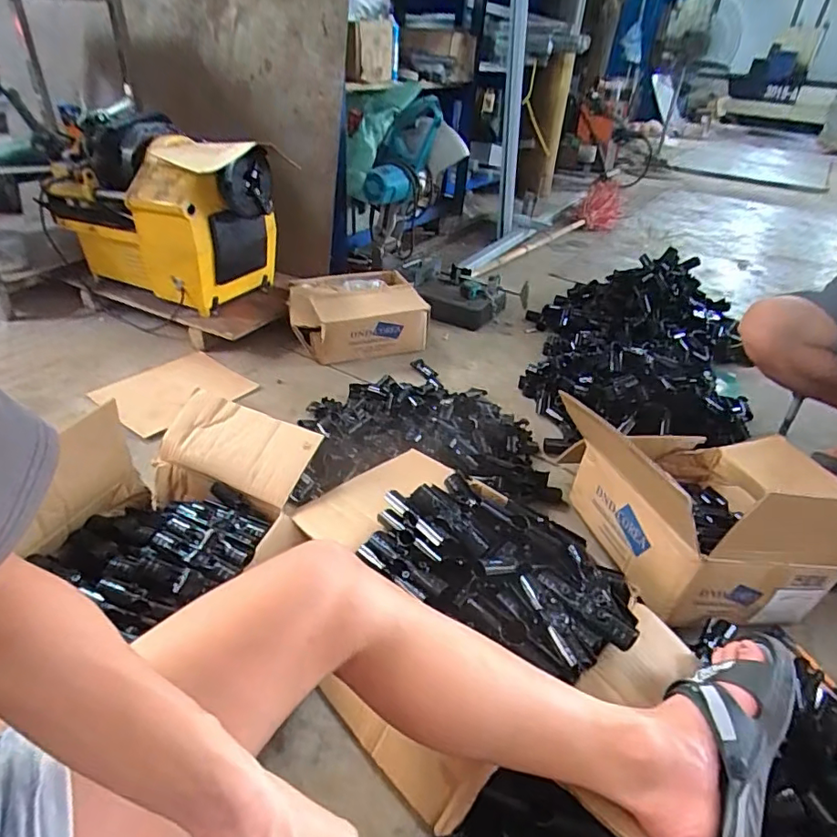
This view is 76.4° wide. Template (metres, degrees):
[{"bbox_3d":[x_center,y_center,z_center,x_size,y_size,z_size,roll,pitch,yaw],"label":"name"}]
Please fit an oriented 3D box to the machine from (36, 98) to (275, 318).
[{"bbox_3d":[-0.658,-0.558,1.467,0.523,0.390,0.280,21,38,20],"label":"machine"}]

